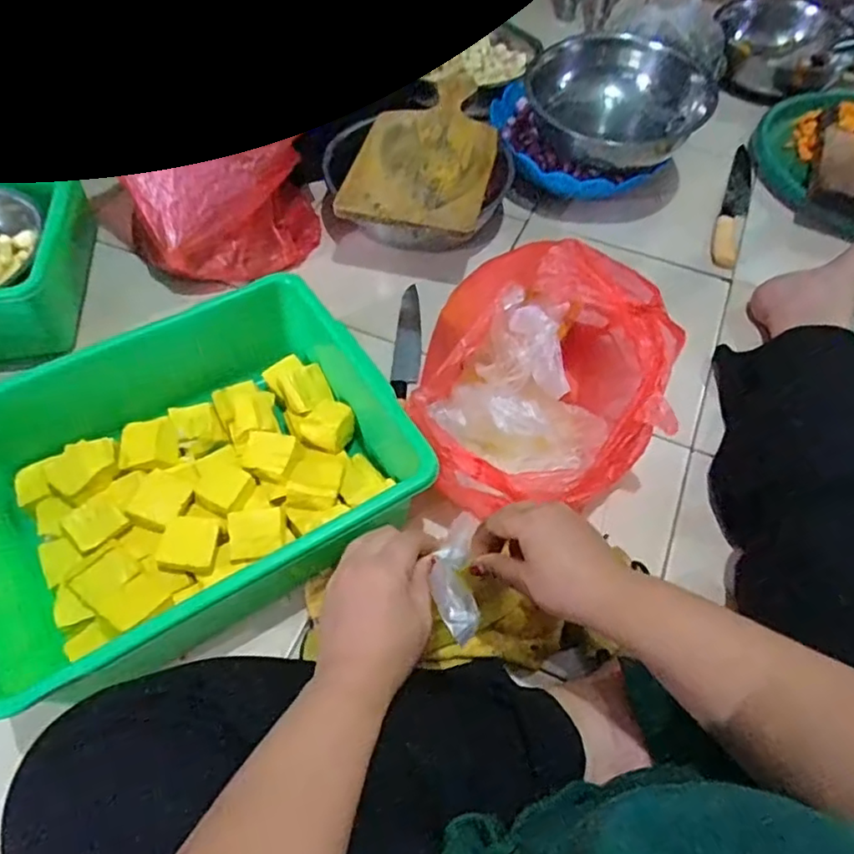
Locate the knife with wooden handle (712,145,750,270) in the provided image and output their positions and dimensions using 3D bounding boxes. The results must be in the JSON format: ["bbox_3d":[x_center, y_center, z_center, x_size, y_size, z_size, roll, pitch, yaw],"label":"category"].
[{"bbox_3d":[0.461,-0.335,0.902,0.037,0.024,0.250,19,58,12],"label":"knife with wooden handle"}]

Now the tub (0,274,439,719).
[{"bbox_3d":[-0.238,0.032,0.593,0.378,0.128,0.322,-31,62,-19],"label":"tub"}]

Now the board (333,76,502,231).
[{"bbox_3d":[0.006,-0.386,0.826,0.176,0.019,0.331,12,57,7],"label":"board"}]

